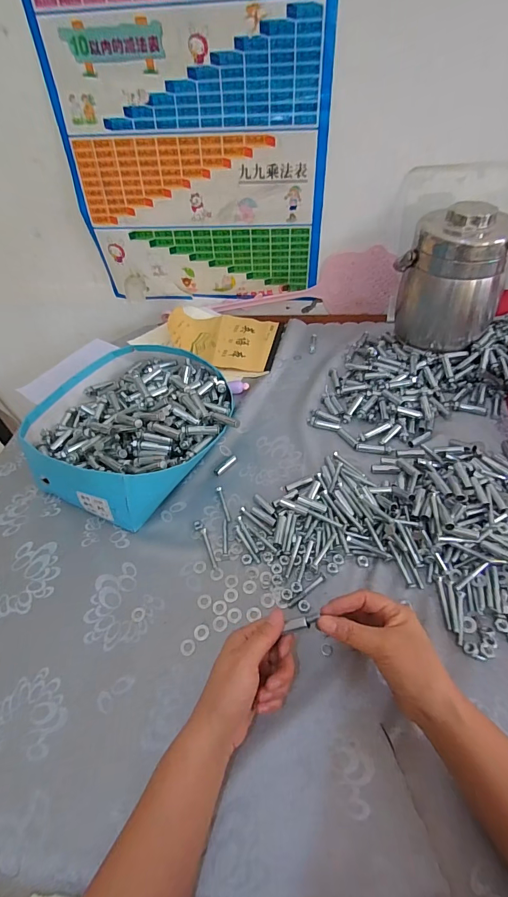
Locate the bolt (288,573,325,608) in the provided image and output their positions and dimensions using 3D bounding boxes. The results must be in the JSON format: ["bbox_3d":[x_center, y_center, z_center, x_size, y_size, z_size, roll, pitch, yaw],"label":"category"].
[{"bbox_3d":[0.061,0.162,0.446,0.053,0.004,0.008,-32,52,-21],"label":"bolt"}]

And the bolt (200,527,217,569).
[{"bbox_3d":[-0.057,0.125,0.495,0.007,0.004,0.057,-17,49,-9],"label":"bolt"}]

